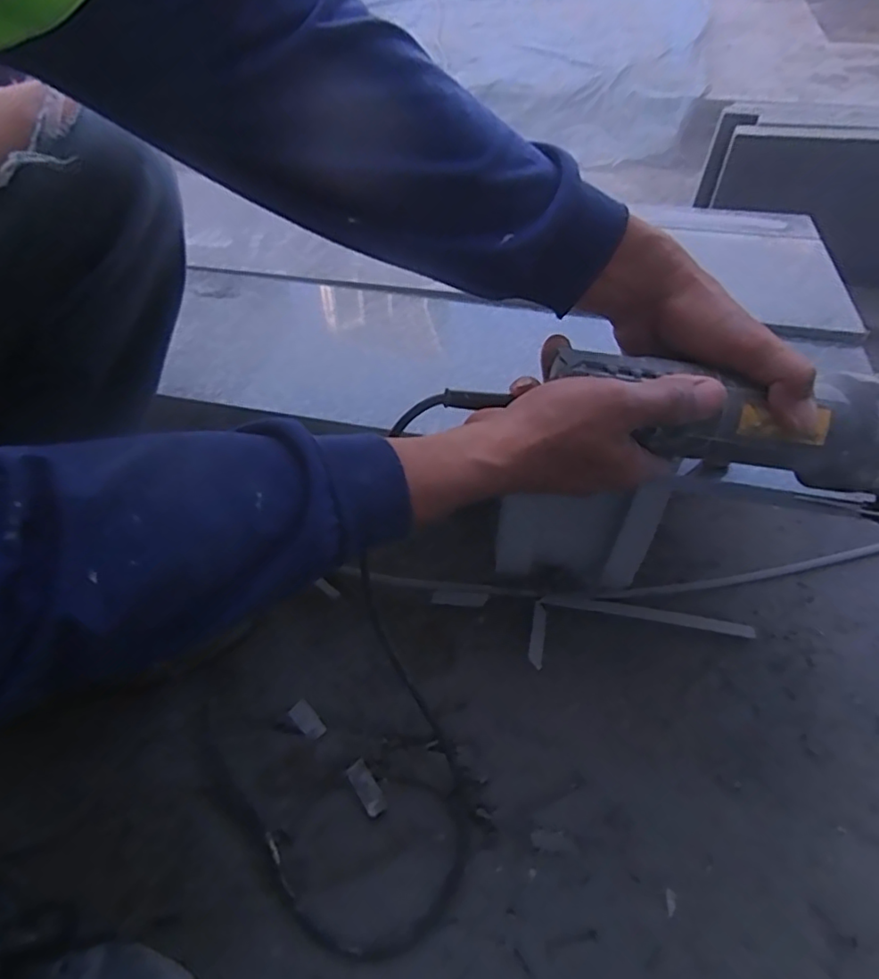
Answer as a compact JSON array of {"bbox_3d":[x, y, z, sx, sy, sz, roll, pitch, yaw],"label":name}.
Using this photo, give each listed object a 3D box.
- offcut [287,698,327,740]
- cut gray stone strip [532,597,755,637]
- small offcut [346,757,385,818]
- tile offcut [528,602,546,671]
[{"bbox_3d":[-0.122,0.212,0.548,0.040,0.004,0.019,36,59,28],"label":"offcut"},{"bbox_3d":[0.207,0.124,0.600,0.204,0.004,0.014,8,50,9],"label":"cut gray stone strip"},{"bbox_3d":[-0.062,0.254,0.507,0.018,0.006,0.047,-28,54,-20],"label":"small offcut"},{"bbox_3d":[0.096,0.142,0.587,0.013,0.008,0.067,8,50,8],"label":"tile offcut"}]

